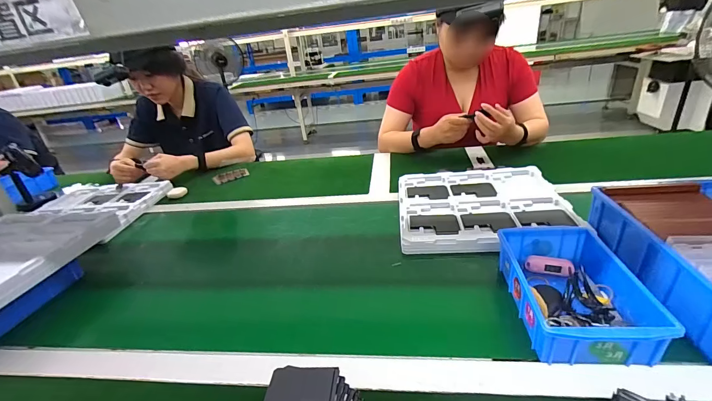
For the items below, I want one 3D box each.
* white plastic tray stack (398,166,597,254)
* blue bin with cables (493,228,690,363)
[{"bbox_3d":[0.254,0.011,0.685,0.320,0.034,0.292,-3,27,7],"label":"white plastic tray stack"},{"bbox_3d":[0.277,0.108,0.432,0.131,0.053,0.194,-4,27,5],"label":"blue bin with cables"}]

